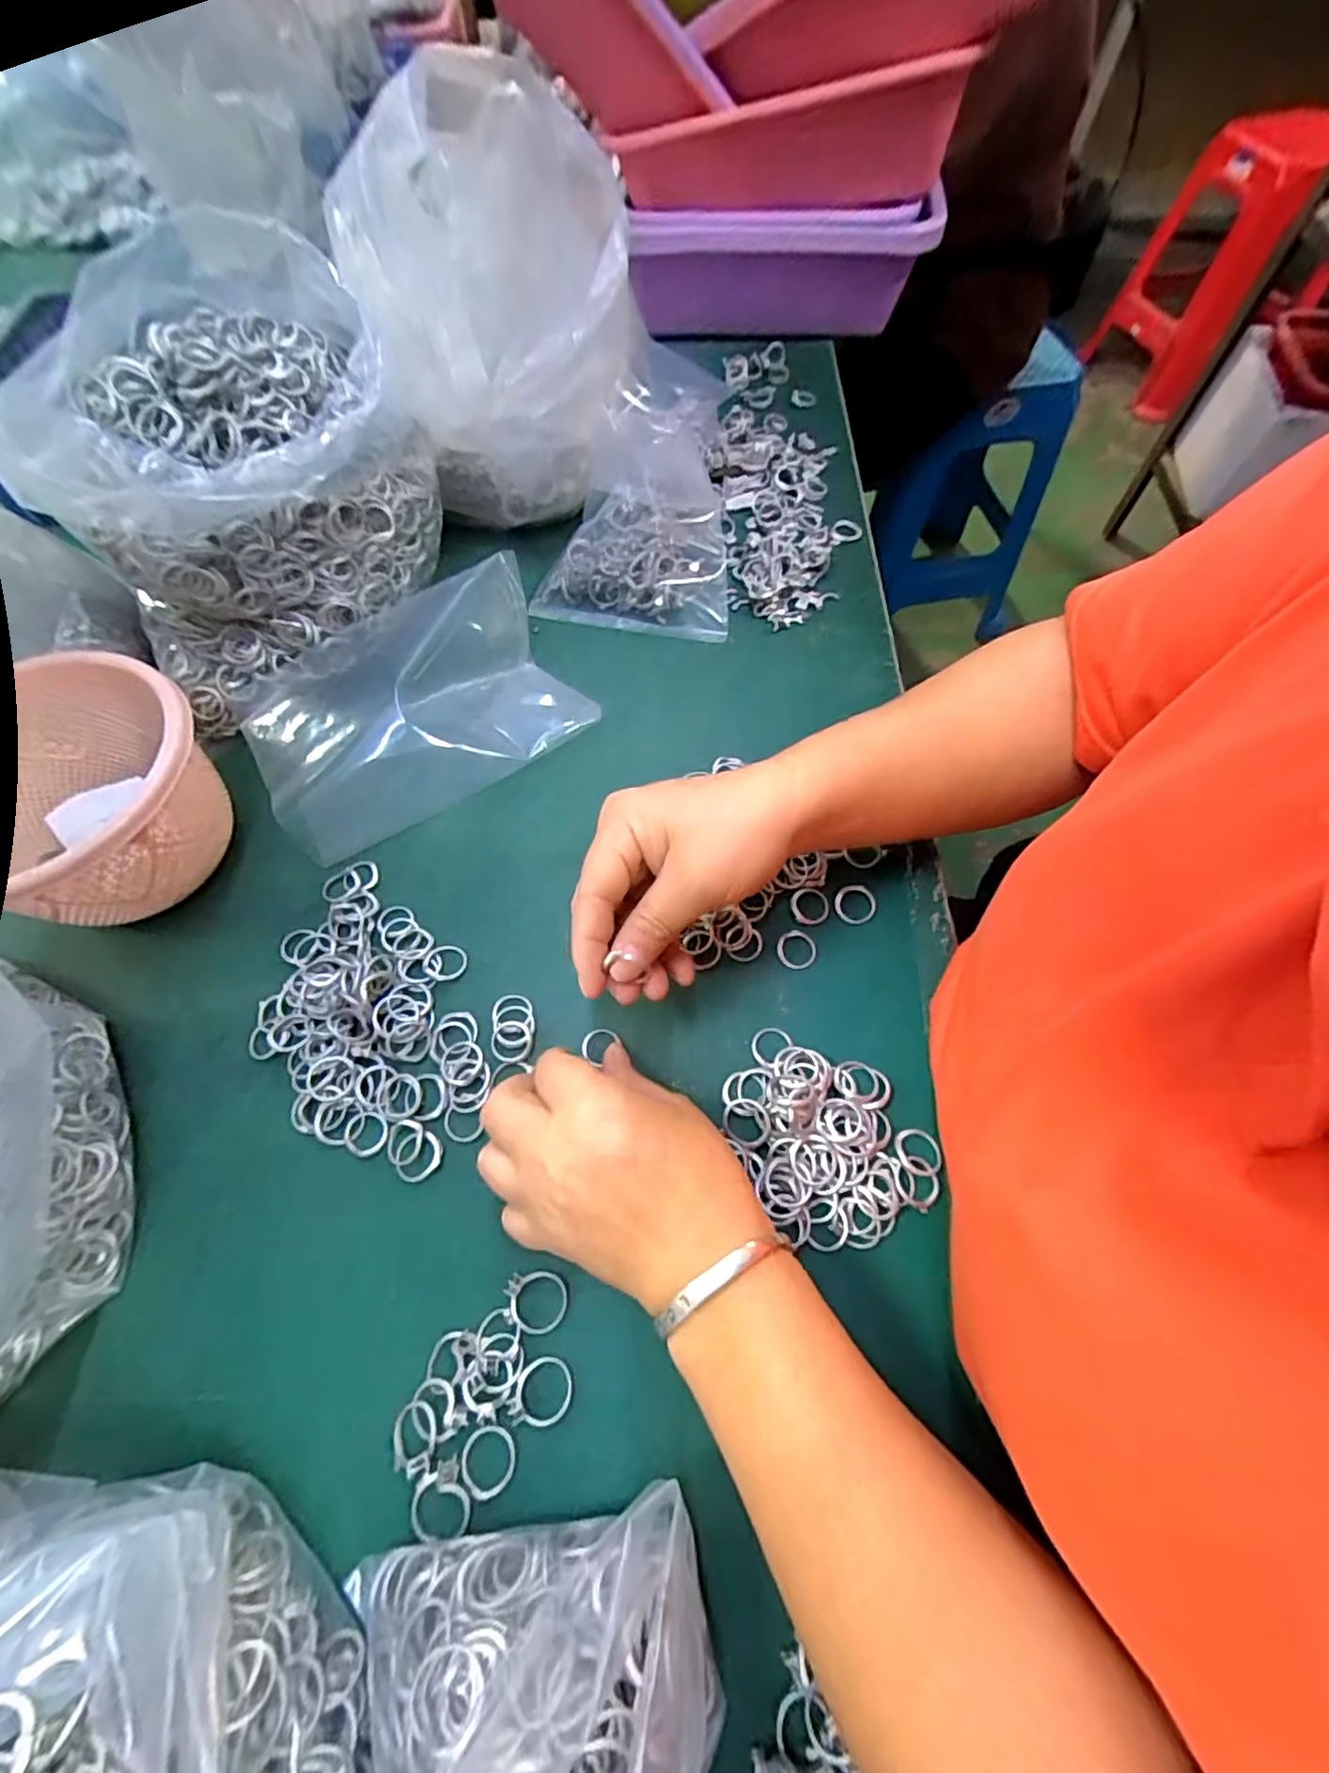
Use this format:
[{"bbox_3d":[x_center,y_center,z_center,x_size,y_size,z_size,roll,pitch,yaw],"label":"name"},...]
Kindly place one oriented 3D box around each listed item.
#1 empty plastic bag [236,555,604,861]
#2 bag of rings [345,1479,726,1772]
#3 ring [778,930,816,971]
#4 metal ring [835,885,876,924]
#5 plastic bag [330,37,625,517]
[{"bbox_3d":[-0.156,-0.112,0.391,0.198,0.059,0.119,-29,65,-11],"label":"empty plastic bag"},{"bbox_3d":[-0.043,0.260,0.188,0.122,0.068,0.086,-14,63,-4],"label":"bag of rings"},{"bbox_3d":[0.071,0.034,0.336,0.021,0.004,0.021,-1,63,2],"label":"ring"},{"bbox_3d":[0.106,0.009,0.344,0.022,0.004,0.022,-1,63,2],"label":"metal ring"},{"bbox_3d":[-0.102,-0.362,0.403,0.156,0.185,0.147,-13,63,-4],"label":"plastic bag"}]

